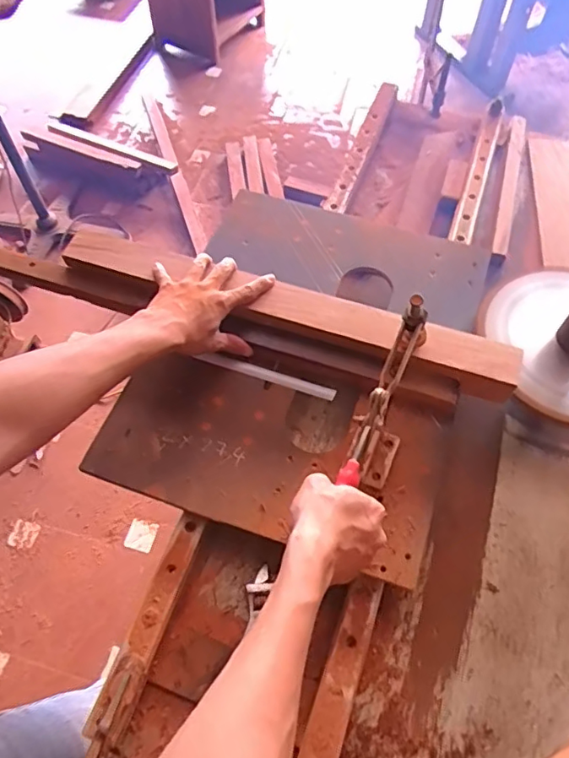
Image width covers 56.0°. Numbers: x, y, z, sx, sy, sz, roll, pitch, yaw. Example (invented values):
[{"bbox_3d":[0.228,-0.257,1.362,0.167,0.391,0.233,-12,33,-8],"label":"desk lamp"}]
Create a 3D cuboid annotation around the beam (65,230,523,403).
[{"bbox_3d":[-0.008,-0.094,0.678,0.586,0.051,0.074,17,61,9],"label":"beam"}]

